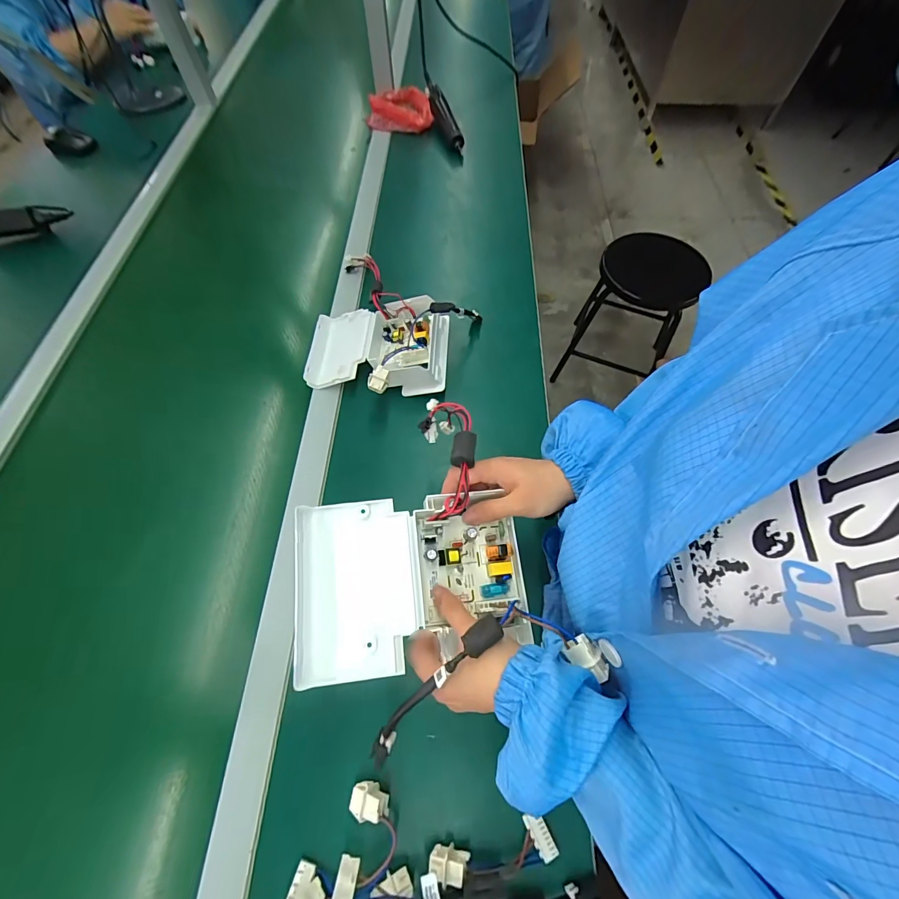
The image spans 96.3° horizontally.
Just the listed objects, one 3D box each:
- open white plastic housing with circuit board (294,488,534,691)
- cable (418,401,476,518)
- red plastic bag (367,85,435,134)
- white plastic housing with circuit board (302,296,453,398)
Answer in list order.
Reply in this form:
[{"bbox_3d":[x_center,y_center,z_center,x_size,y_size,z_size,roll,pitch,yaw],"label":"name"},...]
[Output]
[{"bbox_3d":[-0.030,0.104,0.328,0.177,0.057,0.126,-11,60,-2],"label":"open white plastic housing with circuit board"},{"bbox_3d":[-0.001,-0.003,0.385,0.052,0.052,0.139,-11,46,-2],"label":"cable"},{"bbox_3d":[-0.115,-0.753,0.891,0.139,0.048,0.102,-13,62,-7],"label":"red plastic bag"},{"bbox_3d":[-0.102,-0.143,0.561,0.202,0.068,0.165,-1,62,0],"label":"white plastic housing with circuit board"}]

